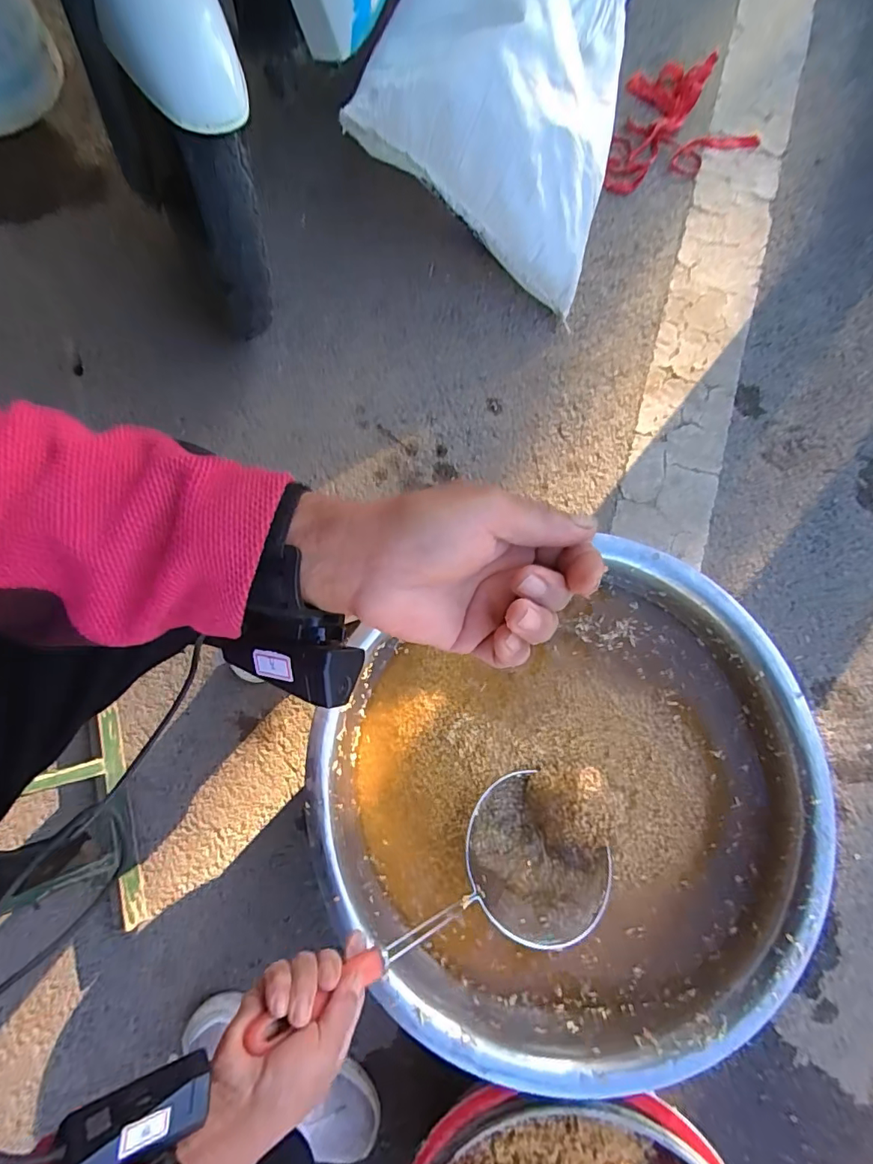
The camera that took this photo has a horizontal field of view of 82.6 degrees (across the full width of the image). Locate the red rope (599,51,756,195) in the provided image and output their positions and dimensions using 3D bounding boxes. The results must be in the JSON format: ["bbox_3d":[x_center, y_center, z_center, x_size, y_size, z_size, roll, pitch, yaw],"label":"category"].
[{"bbox_3d":[0.413,-0.839,0.904,0.306,0.041,0.213,-24,78,-4],"label":"red rope"}]

